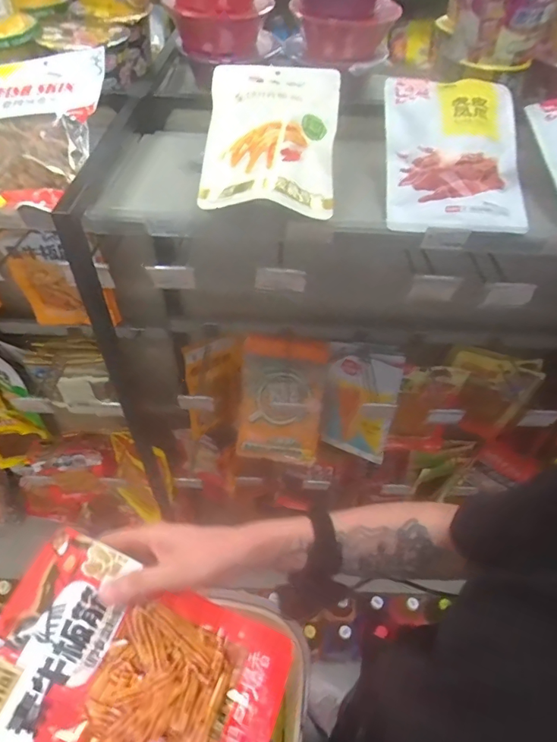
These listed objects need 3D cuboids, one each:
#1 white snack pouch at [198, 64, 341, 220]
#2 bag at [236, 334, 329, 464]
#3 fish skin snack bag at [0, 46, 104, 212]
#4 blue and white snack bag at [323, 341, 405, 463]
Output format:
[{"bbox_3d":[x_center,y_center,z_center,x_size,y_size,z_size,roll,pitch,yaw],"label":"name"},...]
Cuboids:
[{"bbox_3d":[-0.006,-0.286,0.565,0.155,0.026,0.218,4,71,-3],"label":"white snack pouch"},{"bbox_3d":[0.009,0.062,1.004,0.175,0.270,0.052,5,18,0],"label":"bag"},{"bbox_3d":[-0.306,-0.302,0.575,0.156,0.019,0.235,-1,74,4],"label":"fish skin snack bag"},{"bbox_3d":[0.178,0.073,1.011,0.142,0.272,0.015,7,27,7],"label":"blue and white snack bag"}]

